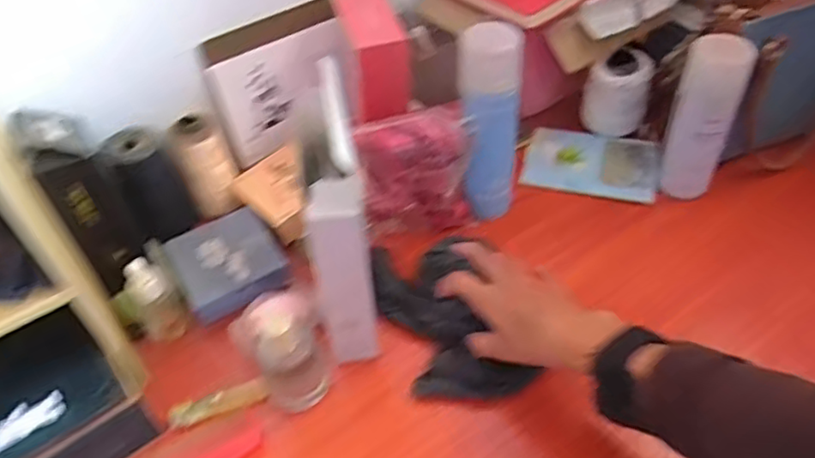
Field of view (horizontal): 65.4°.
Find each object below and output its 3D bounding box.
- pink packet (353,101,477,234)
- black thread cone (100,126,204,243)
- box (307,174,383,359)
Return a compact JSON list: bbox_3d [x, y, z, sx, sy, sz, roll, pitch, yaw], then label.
[{"bbox_3d":[0.011,-0.045,0.601,0.104,0.145,0.033,-8,47,-2],"label":"pink packet"},{"bbox_3d":[-0.252,-0.039,0.633,0.056,0.120,0.065,-25,49,-17],"label":"black thread cone"},{"bbox_3d":[-0.047,0.038,0.485,0.042,0.181,0.030,-12,47,-5],"label":"box"}]

